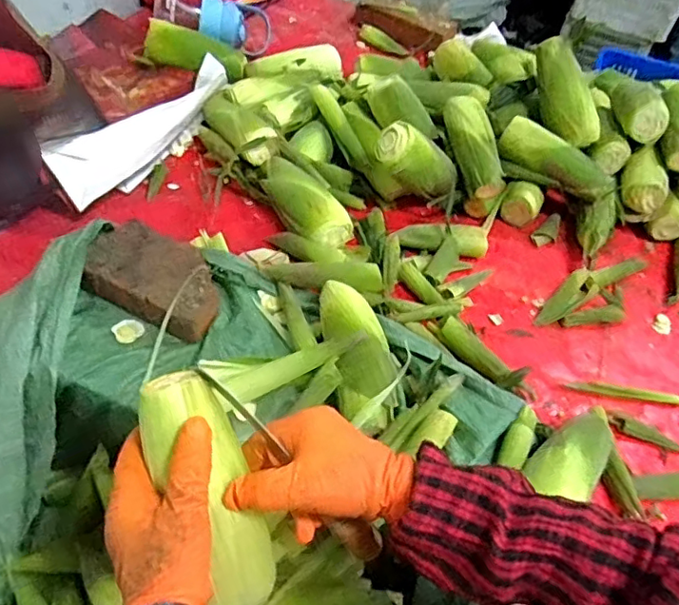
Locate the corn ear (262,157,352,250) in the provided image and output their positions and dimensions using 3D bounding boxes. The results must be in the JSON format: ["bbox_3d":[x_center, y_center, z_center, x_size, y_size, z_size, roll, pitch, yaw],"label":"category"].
[{"bbox_3d":[-0.054,-0.160,0.865,0.077,0.059,0.173,-27,58,-26],"label":"corn ear"}]

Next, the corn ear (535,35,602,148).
[{"bbox_3d":[0.373,-0.349,0.962,0.065,0.071,0.190,-9,75,-14],"label":"corn ear"}]

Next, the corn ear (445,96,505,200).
[{"bbox_3d":[0.220,-0.254,0.929,0.070,0.055,0.195,-5,64,-10],"label":"corn ear"}]

